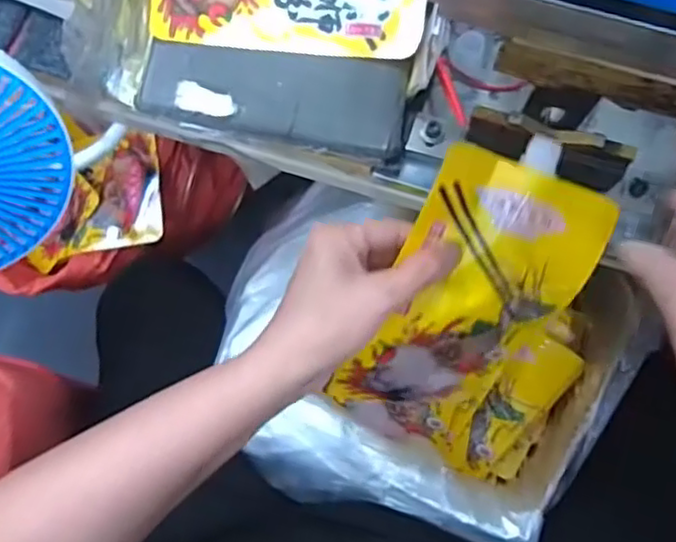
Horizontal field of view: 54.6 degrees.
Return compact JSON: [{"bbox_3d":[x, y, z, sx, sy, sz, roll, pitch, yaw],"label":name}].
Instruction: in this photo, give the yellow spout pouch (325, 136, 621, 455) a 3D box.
[{"bbox_3d":[0.076,0.023,0.400,0.109,0.026,0.205,20,114,-21],"label":"yellow spout pouch"}]

